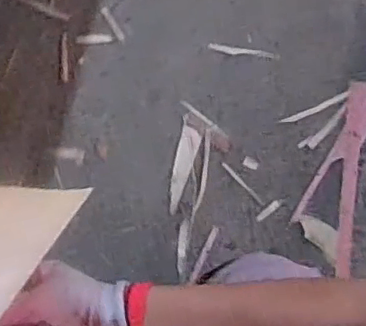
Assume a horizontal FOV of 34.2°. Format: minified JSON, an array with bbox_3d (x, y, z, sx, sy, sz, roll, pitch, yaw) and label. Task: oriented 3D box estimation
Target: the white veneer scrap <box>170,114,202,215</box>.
[{"bbox_3d":[0.004,0.007,1.534,0.054,0.010,0.246,11,87,0],"label":"white veneer scrap"}]

